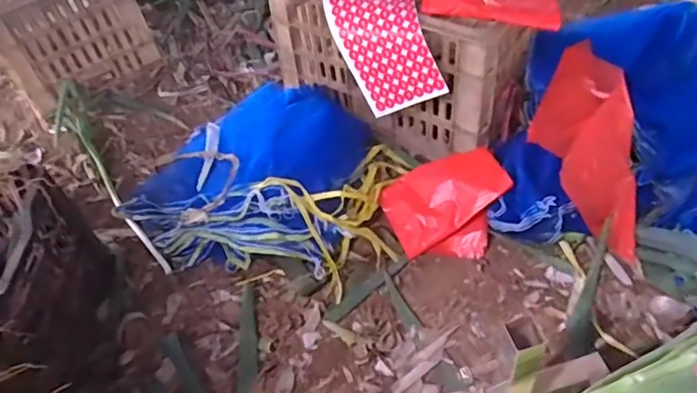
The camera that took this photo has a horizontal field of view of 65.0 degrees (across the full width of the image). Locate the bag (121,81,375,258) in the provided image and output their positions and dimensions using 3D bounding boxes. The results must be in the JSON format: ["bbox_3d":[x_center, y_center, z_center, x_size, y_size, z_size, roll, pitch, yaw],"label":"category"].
[{"bbox_3d":[-0.201,-0.068,1.093,0.453,0.133,0.394,5,51,10],"label":"bag"}]

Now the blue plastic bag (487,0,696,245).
[{"bbox_3d":[0.517,-0.111,0.972,0.445,0.247,0.428,9,52,13],"label":"blue plastic bag"}]

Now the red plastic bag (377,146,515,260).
[{"bbox_3d":[0.176,0.020,0.980,0.211,0.104,0.156,-13,50,-5],"label":"red plastic bag"}]

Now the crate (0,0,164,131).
[{"bbox_3d":[-0.771,-0.492,1.396,0.334,0.258,0.474,-34,54,-22],"label":"crate"}]

